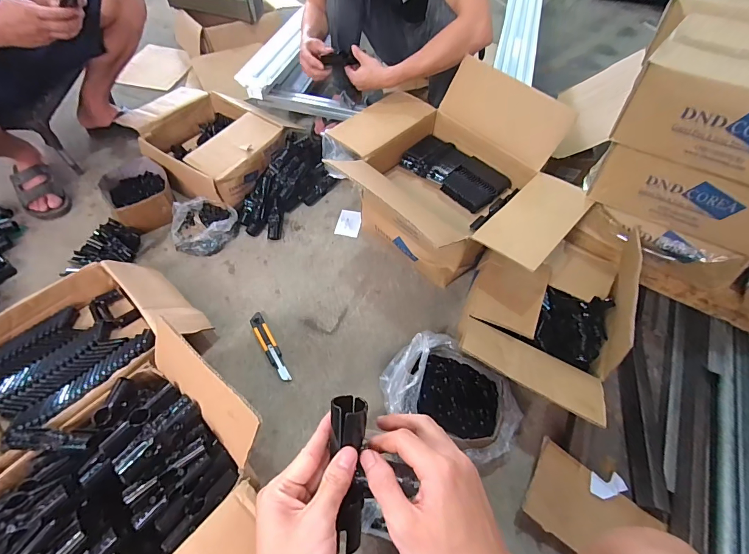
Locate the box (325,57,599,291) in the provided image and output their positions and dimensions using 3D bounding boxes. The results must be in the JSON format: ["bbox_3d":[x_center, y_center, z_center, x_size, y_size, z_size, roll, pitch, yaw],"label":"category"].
[{"bbox_3d":[0.161,-0.193,0.909,0.557,0.369,0.449,39,63,21],"label":"box"}]

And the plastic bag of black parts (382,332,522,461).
[{"bbox_3d":[0.149,0.243,0.757,0.274,0.129,0.199,26,59,14],"label":"plastic bag of black parts"}]

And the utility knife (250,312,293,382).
[{"bbox_3d":[-0.240,0.160,0.864,0.034,0.014,0.184,-27,62,-19],"label":"utility knife"}]

